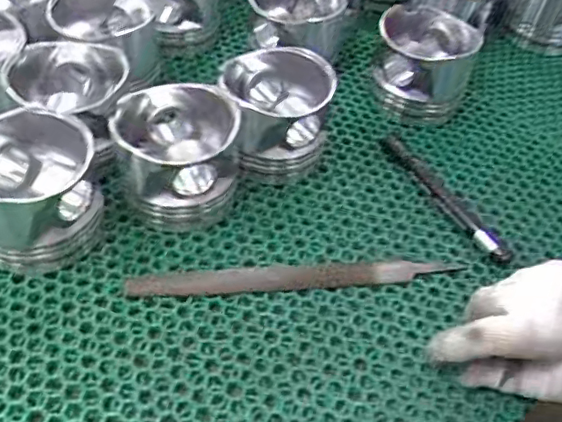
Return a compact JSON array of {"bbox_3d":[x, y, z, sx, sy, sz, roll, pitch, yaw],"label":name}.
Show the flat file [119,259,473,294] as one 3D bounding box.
[{"bbox_3d":[0.011,0.047,0.422,0.230,0.005,0.019,-2,49,-9],"label":"flat file"}]

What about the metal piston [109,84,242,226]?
[{"bbox_3d":[-0.076,-0.038,0.444,0.089,0.071,0.087,-3,49,-9],"label":"metal piston"}]

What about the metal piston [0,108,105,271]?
[{"bbox_3d":[-0.169,-0.011,0.409,0.090,0.071,0.091,-7,50,-13],"label":"metal piston"}]

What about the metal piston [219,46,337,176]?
[{"bbox_3d":[-0.003,-0.078,0.484,0.085,0.075,0.084,1,48,-6],"label":"metal piston"}]

